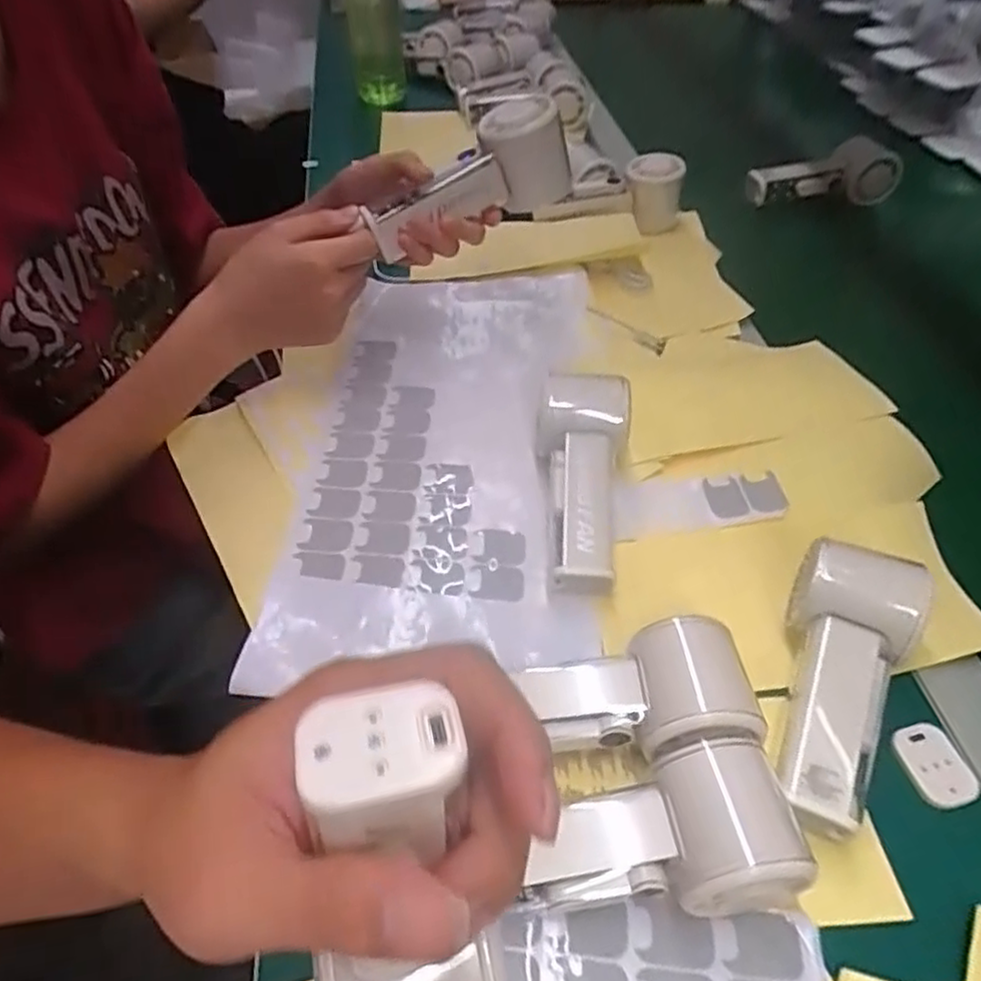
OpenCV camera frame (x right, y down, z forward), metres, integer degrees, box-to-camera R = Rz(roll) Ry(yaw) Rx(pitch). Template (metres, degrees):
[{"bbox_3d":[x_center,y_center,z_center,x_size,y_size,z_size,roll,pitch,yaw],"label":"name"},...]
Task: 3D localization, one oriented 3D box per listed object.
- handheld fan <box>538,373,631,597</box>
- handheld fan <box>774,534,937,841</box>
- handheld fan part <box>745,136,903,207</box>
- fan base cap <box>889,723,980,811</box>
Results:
[{"bbox_3d":[0.060,-0.007,0.443,0.056,0.034,0.147,2,64,2],"label":"handheld fan"},{"bbox_3d":[0.176,0.091,0.356,0.062,0.044,0.148,23,52,19],"label":"handheld fan"},{"bbox_3d":[0.351,-0.333,0.738,0.144,0.047,0.069,-12,50,-10],"label":"handheld fan part"},{"bbox_3d":[0.224,0.138,0.352,0.033,0.004,0.039,-14,50,-11],"label":"fan base cap"}]

